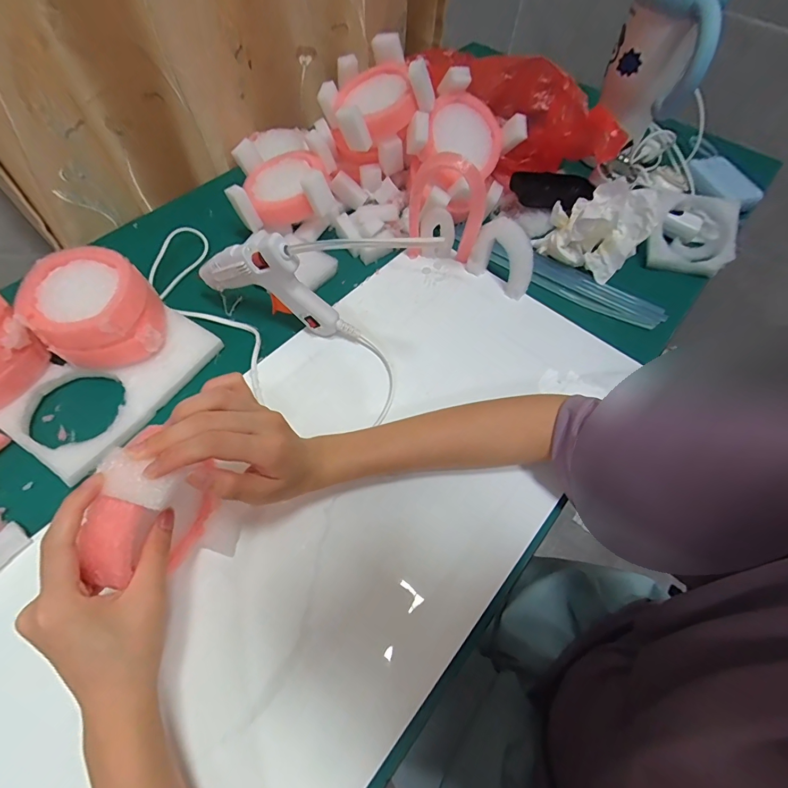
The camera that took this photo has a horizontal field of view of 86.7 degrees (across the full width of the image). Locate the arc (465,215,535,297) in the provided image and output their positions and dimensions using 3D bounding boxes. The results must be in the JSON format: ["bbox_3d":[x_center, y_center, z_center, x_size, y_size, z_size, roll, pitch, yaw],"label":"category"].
[{"bbox_3d":[0.124,-0.153,0.463,0.073,0.068,0.020,32,47,12],"label":"arc"}]

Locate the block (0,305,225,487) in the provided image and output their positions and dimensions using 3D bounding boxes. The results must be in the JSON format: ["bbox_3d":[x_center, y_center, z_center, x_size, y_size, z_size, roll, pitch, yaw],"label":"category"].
[{"bbox_3d":[-0.264,-0.013,0.394,0.109,0.018,0.176,26,62,12],"label":"block"}]

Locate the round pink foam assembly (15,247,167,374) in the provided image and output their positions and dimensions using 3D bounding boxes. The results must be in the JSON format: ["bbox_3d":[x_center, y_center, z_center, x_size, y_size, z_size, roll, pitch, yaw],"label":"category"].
[{"bbox_3d":[-0.277,-0.080,0.388,0.100,0.060,0.108,1,60,-2],"label":"round pink foam assembly"}]

